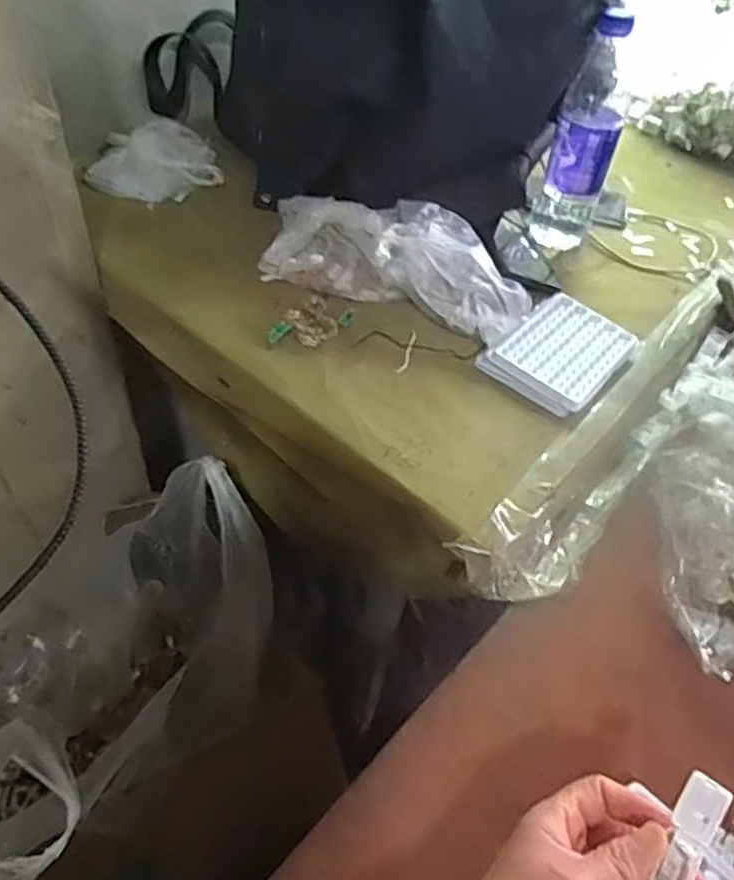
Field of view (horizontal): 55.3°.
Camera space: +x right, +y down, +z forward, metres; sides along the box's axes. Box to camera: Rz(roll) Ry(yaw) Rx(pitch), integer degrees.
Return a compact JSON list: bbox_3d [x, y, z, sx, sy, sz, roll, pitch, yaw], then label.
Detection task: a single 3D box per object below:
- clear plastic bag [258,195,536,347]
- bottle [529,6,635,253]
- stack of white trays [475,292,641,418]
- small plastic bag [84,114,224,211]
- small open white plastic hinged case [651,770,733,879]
[{"bbox_3d":[0.027,-0.172,0.659,0.261,0.078,0.101,21,50,13],"label":"clear plastic bag"},{"bbox_3d":[0.224,-0.307,0.721,0.060,0.224,0.067,16,49,8],"label":"bottle"},{"bbox_3d":[0.179,-0.080,0.640,0.096,0.020,0.129,34,54,23],"label":"stack of white trays"},{"bbox_3d":[-0.234,-0.320,0.794,0.140,0.031,0.143,8,48,2],"label":"small plastic bag"},{"bbox_3d":[0.154,0.188,0.331,0.019,0.007,0.055,24,74,15],"label":"small open white plastic hinged case"}]

